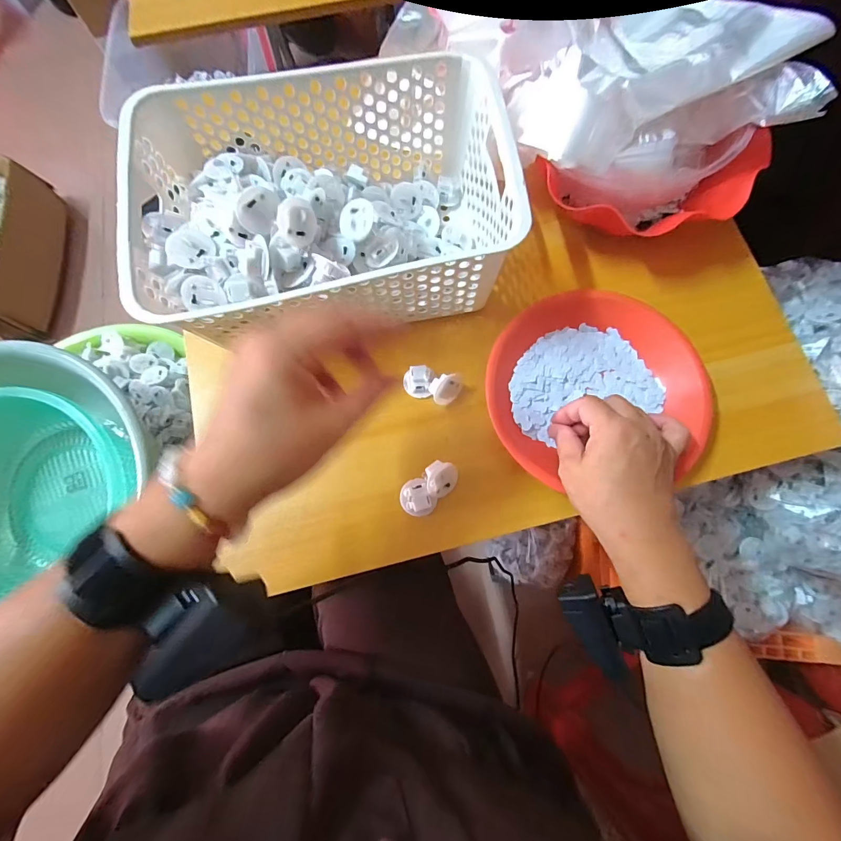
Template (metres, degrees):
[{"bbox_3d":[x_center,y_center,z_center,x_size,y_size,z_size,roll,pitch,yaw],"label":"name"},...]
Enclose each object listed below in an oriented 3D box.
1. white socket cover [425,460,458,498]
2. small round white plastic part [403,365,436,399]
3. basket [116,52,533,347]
[{"bbox_3d":[0.016,0.051,0.355,0.032,0.016,0.032,39,82,-33],"label":"white socket cover"},{"bbox_3d":[-0.002,-0.037,0.378,0.027,0.014,0.028,0,75,1],"label":"small round white plastic part"},{"bbox_3d":[-0.076,-0.181,0.362,0.300,0.123,0.204,-10,75,-2],"label":"basket"}]

